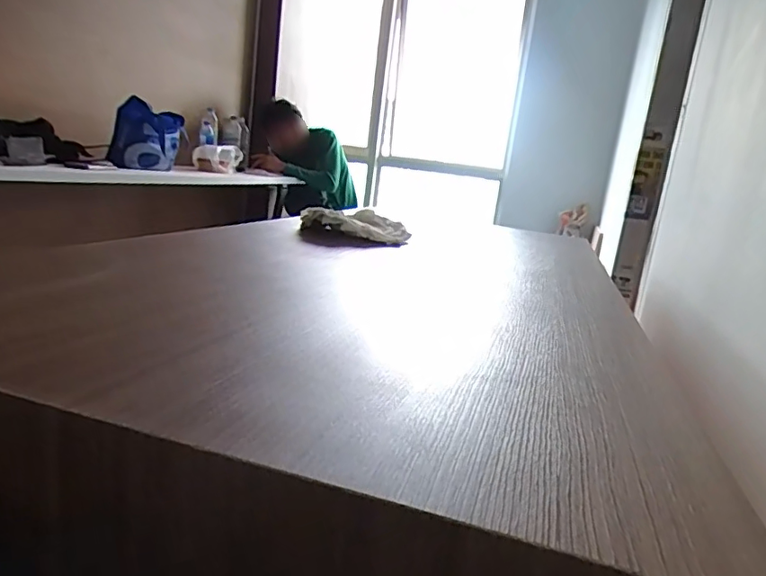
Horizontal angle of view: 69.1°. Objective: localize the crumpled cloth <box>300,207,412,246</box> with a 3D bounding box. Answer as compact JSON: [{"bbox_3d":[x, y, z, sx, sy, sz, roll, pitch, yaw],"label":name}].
[{"bbox_3d":[-0.043,-0.107,0.912,0.172,0.038,0.143,7,13,2],"label":"crumpled cloth"}]

